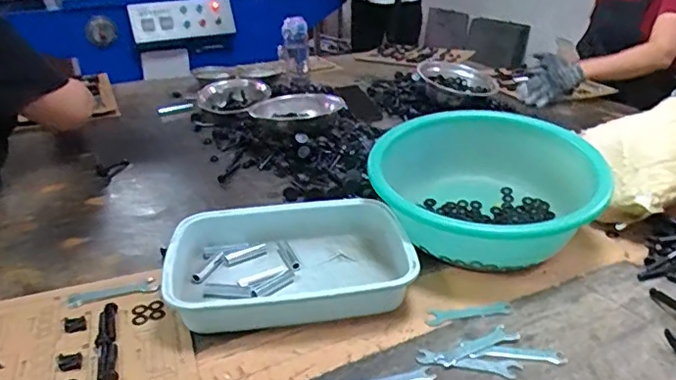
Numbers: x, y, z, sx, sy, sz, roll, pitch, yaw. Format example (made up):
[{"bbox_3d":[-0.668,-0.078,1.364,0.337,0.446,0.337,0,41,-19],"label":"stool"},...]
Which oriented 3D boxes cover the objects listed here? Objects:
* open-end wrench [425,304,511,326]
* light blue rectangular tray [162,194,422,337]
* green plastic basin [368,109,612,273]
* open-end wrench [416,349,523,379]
[{"bbox_3d":[0.163,0.154,0.690,0.111,0.004,0.024,-5,26,-9],"label":"open-end wrench"},{"bbox_3d":[-0.070,0.094,0.754,0.316,0.062,0.238,-4,25,-6],"label":"light blue rectangular tray"},{"bbox_3d":[0.229,-0.004,0.868,0.331,0.162,0.331,-1,25,0],"label":"green plastic basin"},{"bbox_3d":[0.145,0.193,0.610,0.112,0.004,0.023,5,26,13],"label":"open-end wrench"}]

